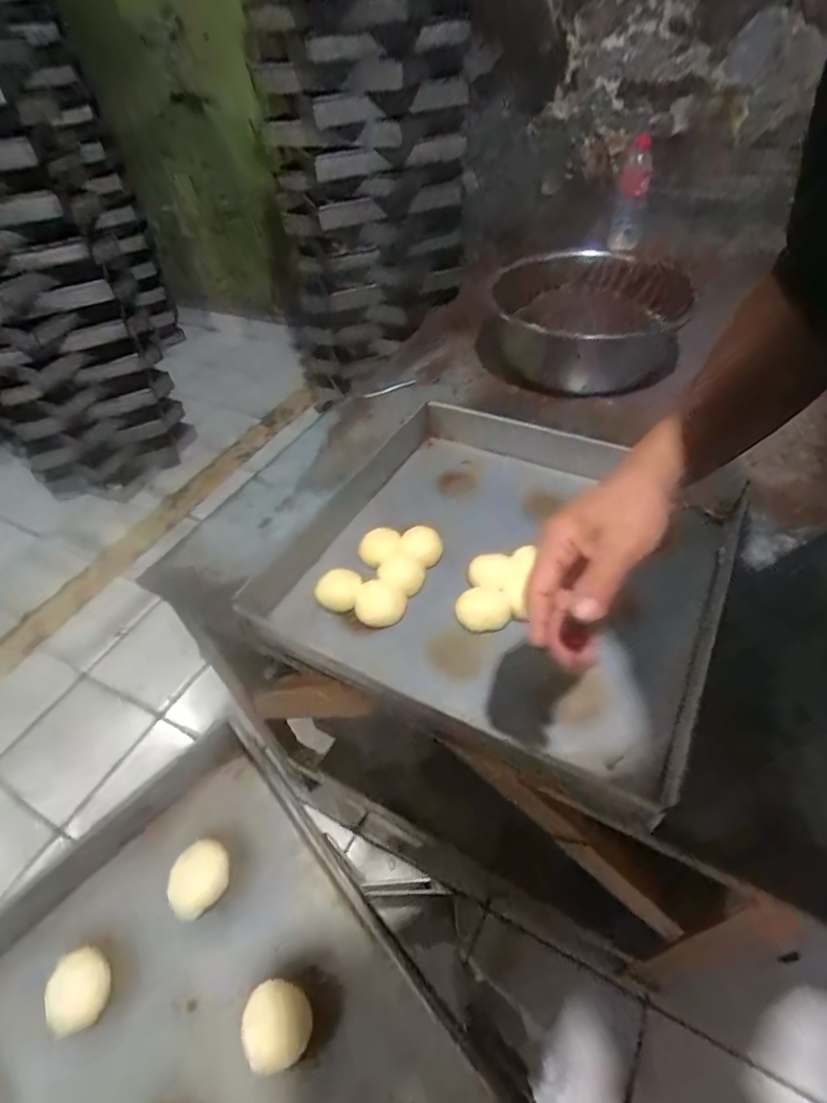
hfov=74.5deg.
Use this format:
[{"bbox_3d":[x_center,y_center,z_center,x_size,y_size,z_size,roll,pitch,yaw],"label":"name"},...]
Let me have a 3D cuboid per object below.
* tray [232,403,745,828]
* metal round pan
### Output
[{"bbox_3d":[0.097,0.006,0.684,0.521,0.081,0.488,18,50,21],"label":"tray"},{"bbox_3d":[0.309,-0.412,0.985,0.351,0.134,0.338,-3,47,3],"label":"metal round pan"}]

